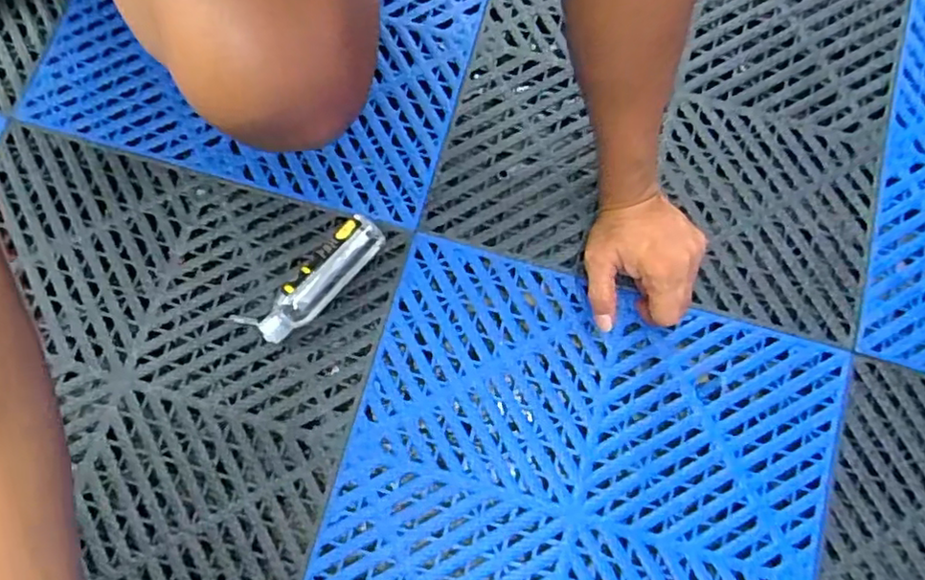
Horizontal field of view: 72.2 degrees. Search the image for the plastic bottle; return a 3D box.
[{"bbox_3d":[-0.128,-0.011,0.553,0.044,0.035,0.135,40,80,9],"label":"plastic bottle"}]

